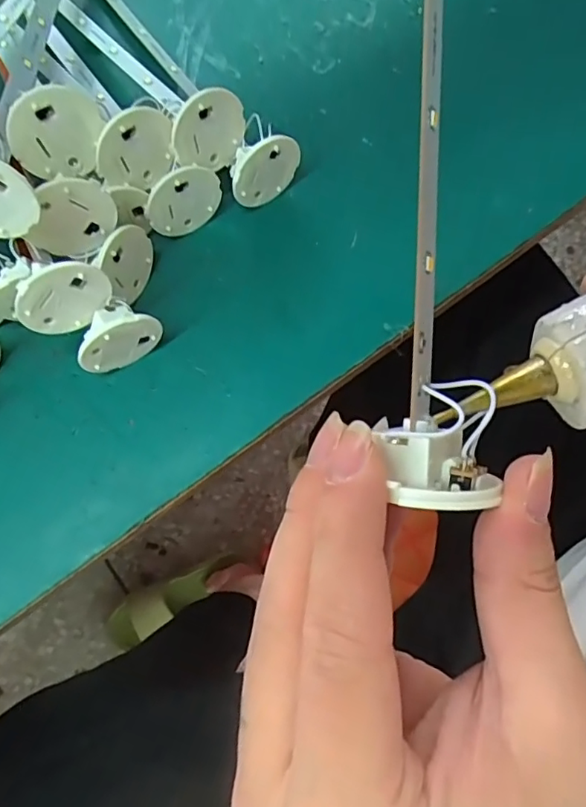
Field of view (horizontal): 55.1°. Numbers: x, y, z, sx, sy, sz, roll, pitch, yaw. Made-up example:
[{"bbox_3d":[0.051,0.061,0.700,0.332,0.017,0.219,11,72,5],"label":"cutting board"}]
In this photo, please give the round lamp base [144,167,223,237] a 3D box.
[{"bbox_3d":[-0.054,-0.100,0.276,0.038,0.035,0.008,-39,66,13],"label":"round lamp base"}]

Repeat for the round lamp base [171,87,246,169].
[{"bbox_3d":[-0.038,-0.125,0.259,0.038,0.036,0.009,-39,79,-10],"label":"round lamp base"}]

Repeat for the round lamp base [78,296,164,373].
[{"bbox_3d":[-0.081,-0.032,0.257,0.038,0.033,0.019,-31,78,-8],"label":"round lamp base"}]

